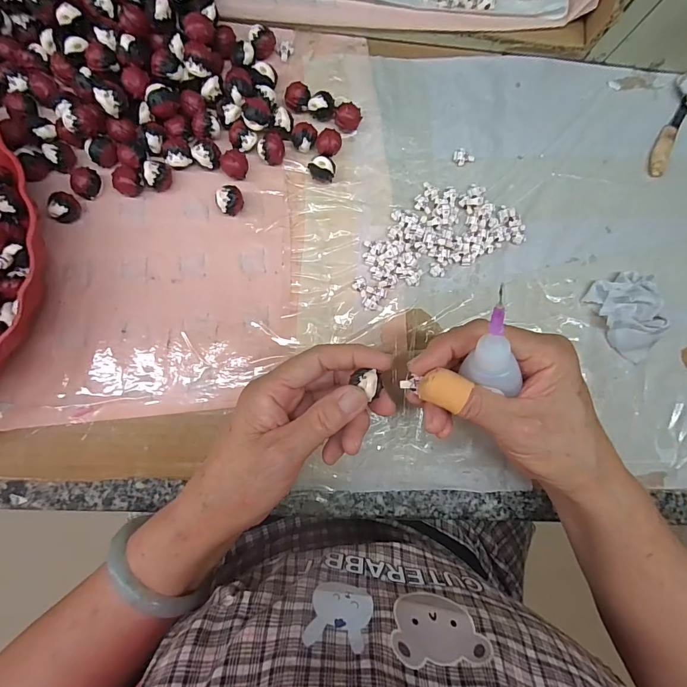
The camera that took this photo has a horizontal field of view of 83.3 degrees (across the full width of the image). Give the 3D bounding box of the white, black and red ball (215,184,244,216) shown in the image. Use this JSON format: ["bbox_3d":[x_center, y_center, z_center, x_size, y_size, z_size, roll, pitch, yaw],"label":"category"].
[{"bbox_3d":[-0.084,-0.106,0.287,0.020,0.017,0.016,-31,90,-7],"label":"white, black and red ball"}]

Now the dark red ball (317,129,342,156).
[{"bbox_3d":[-0.011,-0.152,0.297,0.018,0.018,0.019,0,86,-6],"label":"dark red ball"}]

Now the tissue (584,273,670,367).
[{"bbox_3d":[0.224,-0.020,0.303,0.042,0.025,0.068,-19,88,-7],"label":"tissue"}]

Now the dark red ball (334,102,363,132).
[{"bbox_3d":[0.003,-0.175,0.301,0.020,0.016,0.016,22,84,-4],"label":"dark red ball"}]

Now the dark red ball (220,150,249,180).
[{"bbox_3d":[-0.081,-0.133,0.289,0.020,0.016,0.018,-15,88,-7],"label":"dark red ball"}]

